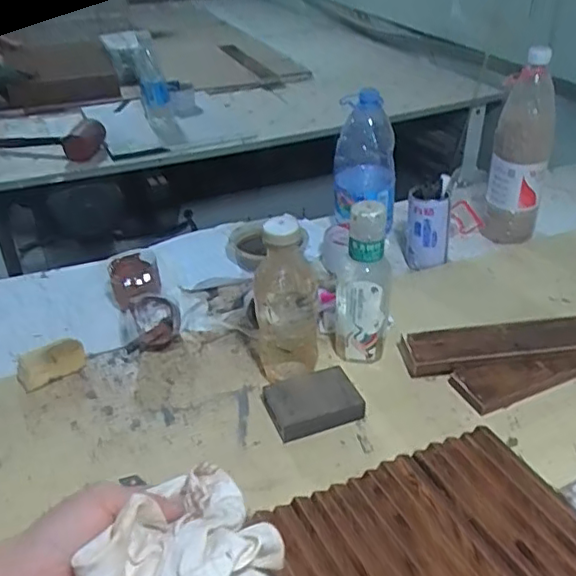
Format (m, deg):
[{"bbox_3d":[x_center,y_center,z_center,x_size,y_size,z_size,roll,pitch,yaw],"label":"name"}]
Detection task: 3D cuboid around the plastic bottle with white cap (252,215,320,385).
[{"bbox_3d":[0.000,0.015,0.703,0.071,0.203,0.076,-1,35,-1],"label":"plastic bottle with white cap"}]

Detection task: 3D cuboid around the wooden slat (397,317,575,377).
[{"bbox_3d":[0.369,0.060,0.768,0.455,0.016,0.063,-5,47,-4],"label":"wooden slat"}]

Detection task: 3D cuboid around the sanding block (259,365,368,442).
[{"bbox_3d":[0.028,0.129,0.702,0.105,0.027,0.077,-10,36,-13],"label":"sanding block"}]

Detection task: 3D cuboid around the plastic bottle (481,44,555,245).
[{"bbox_3d":[0.372,-0.221,0.973,0.092,0.276,0.070,10,35,16],"label":"plastic bottle"}]

